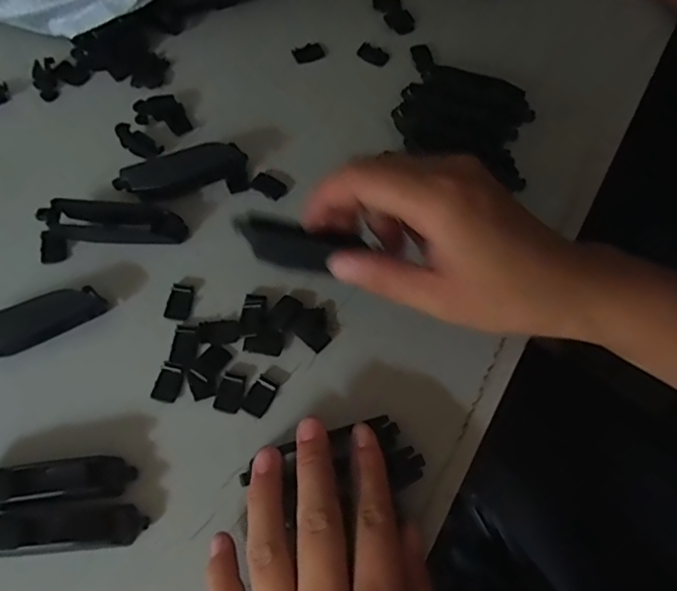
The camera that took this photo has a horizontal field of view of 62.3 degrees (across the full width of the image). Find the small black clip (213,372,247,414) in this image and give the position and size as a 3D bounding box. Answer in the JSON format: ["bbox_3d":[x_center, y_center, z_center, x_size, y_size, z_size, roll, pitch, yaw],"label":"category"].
[{"bbox_3d":[-0.054,0.049,0.282,0.013,0.004,0.019,13,67,3],"label":"small black clip"}]

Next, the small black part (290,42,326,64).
[{"bbox_3d":[-0.020,-0.166,0.381,0.020,0.004,0.013,-20,69,-11],"label":"small black part"}]

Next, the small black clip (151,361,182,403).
[{"bbox_3d":[-0.086,0.044,0.282,0.012,0.004,0.019,14,67,4],"label":"small black clip"}]

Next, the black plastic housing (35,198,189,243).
[{"bbox_3d":[-0.123,-0.041,0.311,0.073,0.017,0.020,4,66,-1],"label":"black plastic housing"}]

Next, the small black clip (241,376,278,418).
[{"bbox_3d":[-0.039,0.050,0.282,0.012,0.004,0.020,27,68,9],"label":"small black clip"}]

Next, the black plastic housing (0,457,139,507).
[{"bbox_3d":[-0.133,0.085,0.254,0.073,0.016,0.018,-6,67,-5],"label":"black plastic housing"}]

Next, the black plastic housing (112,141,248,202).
[{"bbox_3d":[-0.090,-0.069,0.324,0.073,0.019,0.023,-17,68,-10],"label":"black plastic housing"}]

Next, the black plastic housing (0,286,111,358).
[{"bbox_3d":[-0.157,0.015,0.284,0.072,0.017,0.019,-20,69,-11],"label":"black plastic housing"}]

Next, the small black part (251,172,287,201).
[{"bbox_3d":[-0.041,-0.065,0.335,0.020,0.005,0.014,33,69,12],"label":"small black part"}]

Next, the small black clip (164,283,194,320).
[{"bbox_3d":[-0.086,0.003,0.301,0.012,0.004,0.020,7,66,1],"label":"small black clip"}]

